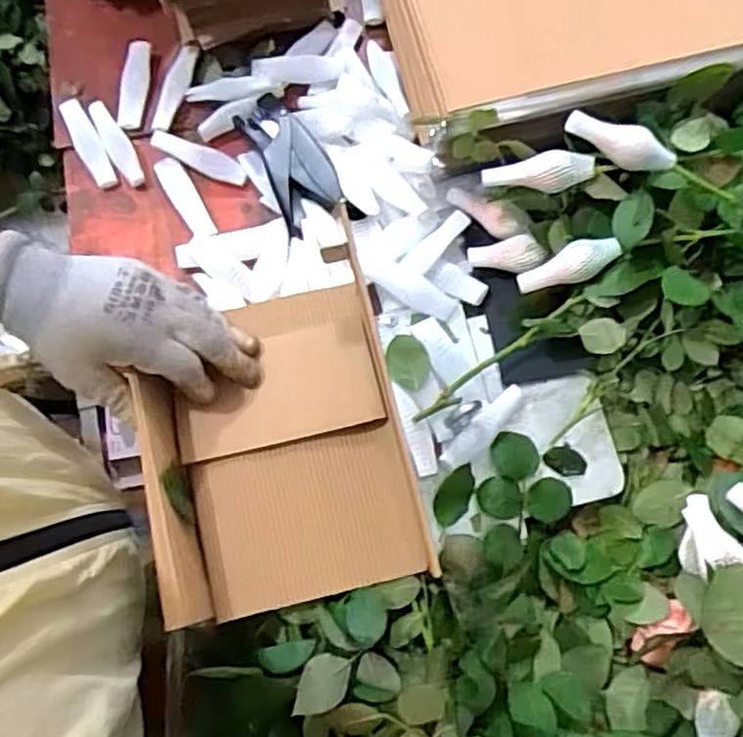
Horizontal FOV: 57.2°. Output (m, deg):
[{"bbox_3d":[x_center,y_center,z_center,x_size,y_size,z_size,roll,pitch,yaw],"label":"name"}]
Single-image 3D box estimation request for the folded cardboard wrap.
[{"bbox_3d":[-0.061,0.042,0.444,0.161,0.059,0.213,-14,76,-3],"label":"folded cardboard wrap"}]

